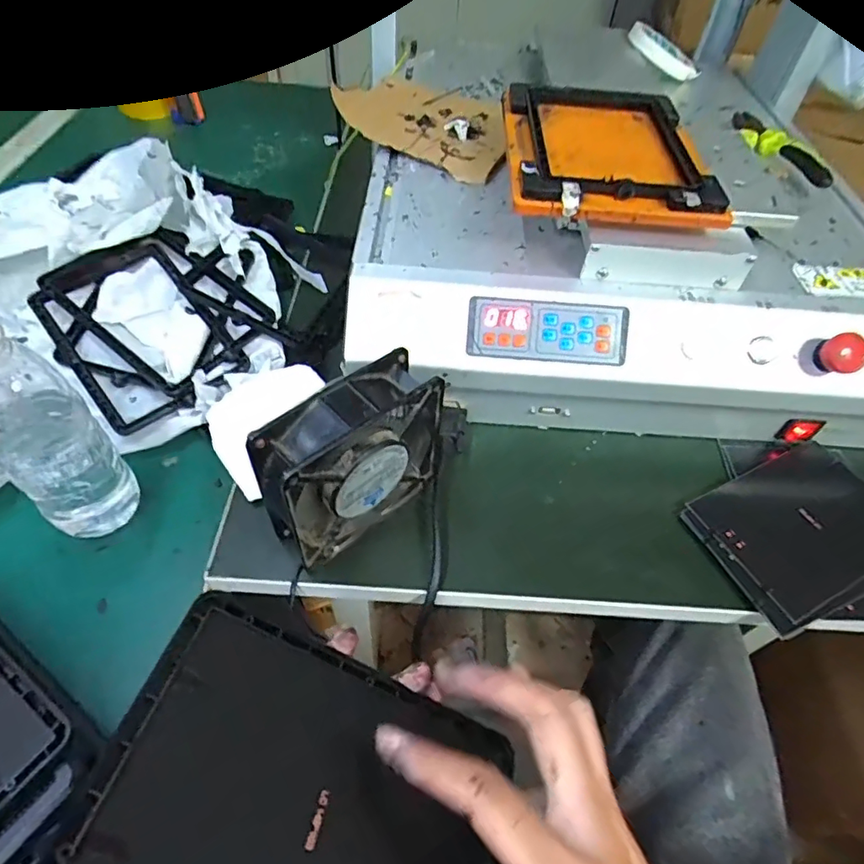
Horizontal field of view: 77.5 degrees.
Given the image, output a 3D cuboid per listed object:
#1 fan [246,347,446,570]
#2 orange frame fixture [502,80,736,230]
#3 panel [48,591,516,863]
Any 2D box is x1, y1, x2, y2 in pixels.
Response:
[{"bbox_3d":[-0.052,0.022,0.356,0.043,0.118,0.126,39,58,23],"label":"fan"},{"bbox_3d":[0.133,-0.235,0.434,0.147,0.023,0.213,3,52,-4],"label":"orange frame fixture"},{"bbox_3d":[-0.036,0.148,0.202,0.168,0.011,0.118,33,41,-14],"label":"panel"}]

